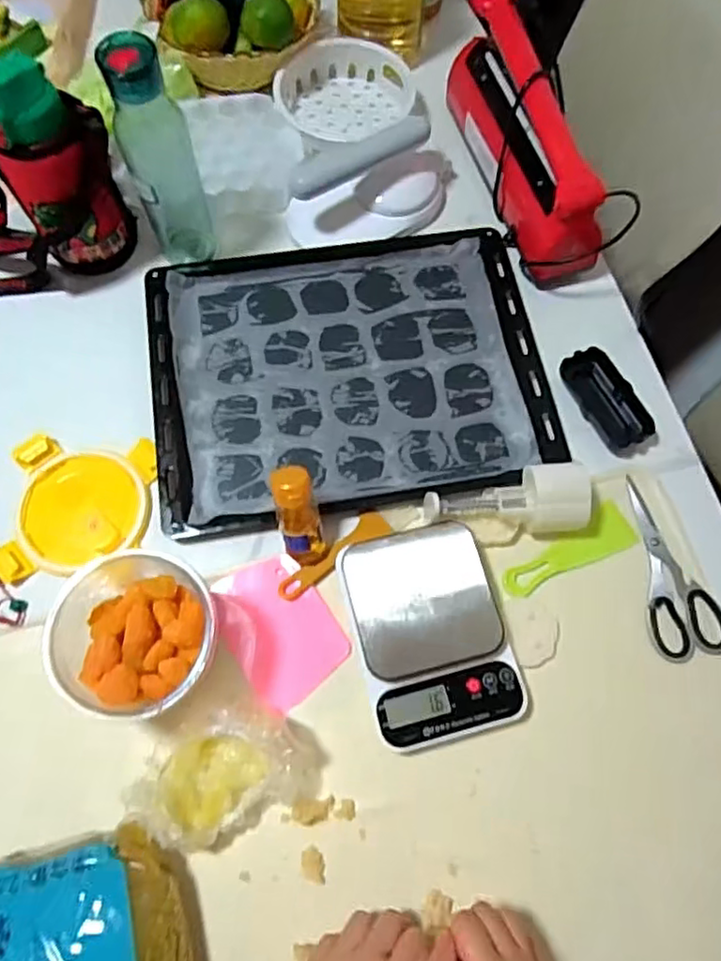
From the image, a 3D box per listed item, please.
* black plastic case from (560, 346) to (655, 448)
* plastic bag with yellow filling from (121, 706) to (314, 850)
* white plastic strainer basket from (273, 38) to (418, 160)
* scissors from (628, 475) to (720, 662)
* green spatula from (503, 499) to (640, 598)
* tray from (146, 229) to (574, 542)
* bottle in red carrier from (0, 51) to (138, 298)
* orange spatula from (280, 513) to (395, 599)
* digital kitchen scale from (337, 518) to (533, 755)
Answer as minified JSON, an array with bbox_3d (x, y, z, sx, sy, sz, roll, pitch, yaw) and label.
[{"bbox_3d":[0.255,-0.085,0.652,0.049,0.024,0.107,-25,73,-10],"label":"black plastic case"},{"bbox_3d":[-0.109,0.234,0.504,0.139,0.060,0.094,-22,73,-9],"label":"plastic bag with yellow filling"},{"bbox_3d":[-0.022,-0.474,0.780,0.165,0.049,0.133,-26,73,-11],"label":"white plastic strainer basket"},{"bbox_3d":[0.296,0.081,0.595,0.069,0.005,0.168,-4,71,-3],"label":"scissors"},{"bbox_3d":[0.201,0.073,0.599,0.141,0.009,0.043,-32,75,-12],"label":"green spatula"},{"bbox_3d":[-0.012,-0.120,0.658,0.393,0.024,0.314,-8,71,-5],"label":"tray"},{"bbox_3d":[-0.377,-0.279,0.607,0.275,0.197,0.094,-6,71,-4],"label":"bottle in red carrier"},{"bbox_3d":[-0.025,0.068,0.590,0.120,0.006,0.033,-33,75,-13],"label":"orange spatula"},{"bbox_3d":[0.063,0.132,0.557,0.136,0.035,0.178,-14,72,-7],"label":"digital kitchen scale"}]

